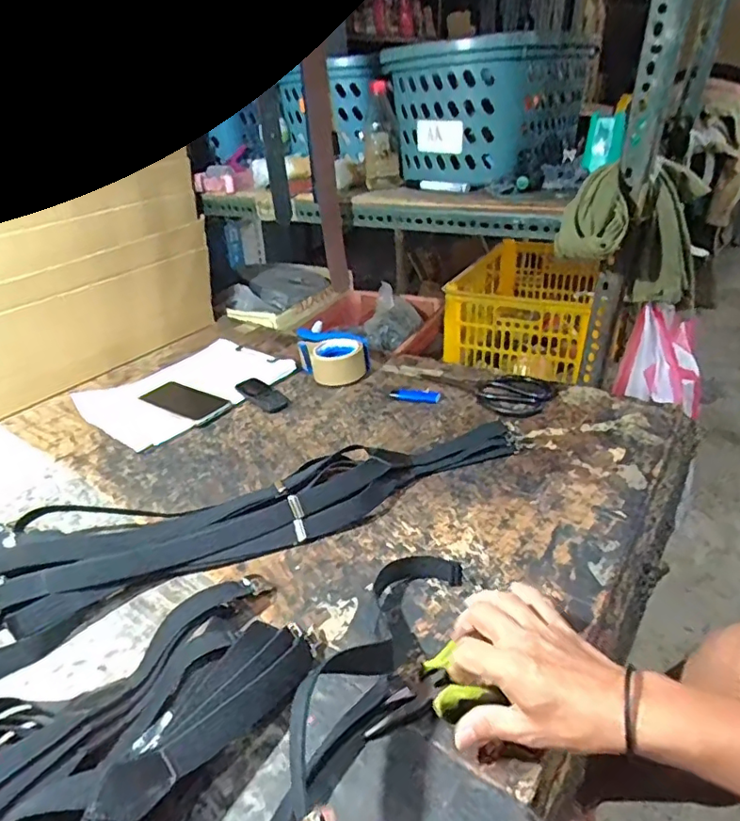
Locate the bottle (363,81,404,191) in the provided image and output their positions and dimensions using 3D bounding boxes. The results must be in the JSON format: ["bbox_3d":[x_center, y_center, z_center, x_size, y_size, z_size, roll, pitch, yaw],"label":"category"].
[{"bbox_3d":[0.020,-0.481,0.956,0.065,0.161,0.063,-2,31,2],"label":"bottle"}]

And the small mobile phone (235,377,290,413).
[{"bbox_3d":[-0.183,-0.029,0.927,0.101,0.014,0.052,33,46,28],"label":"small mobile phone"}]

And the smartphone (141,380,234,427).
[{"bbox_3d":[-0.313,-0.014,0.925,0.163,0.015,0.066,18,49,31],"label":"smartphone"}]

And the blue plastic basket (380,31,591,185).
[{"bbox_3d":[0.199,-0.523,0.947,0.270,0.188,0.311,14,35,28],"label":"blue plastic basket"}]

